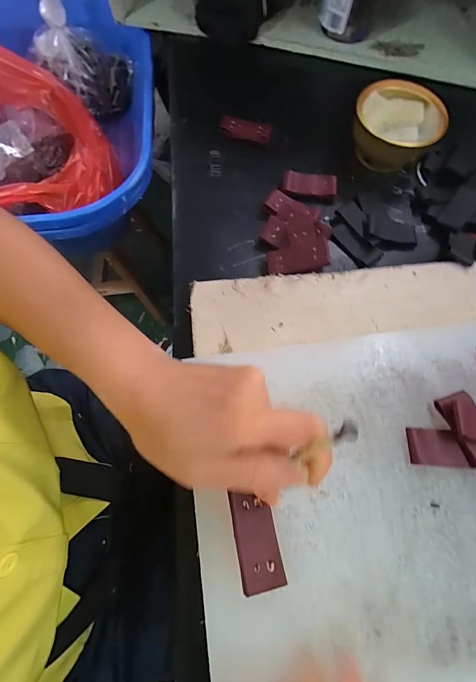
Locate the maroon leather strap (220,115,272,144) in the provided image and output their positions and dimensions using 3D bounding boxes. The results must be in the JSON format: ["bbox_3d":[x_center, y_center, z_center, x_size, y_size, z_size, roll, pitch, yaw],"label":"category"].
[{"bbox_3d":[0.010,-0.265,0.409,0.062,0.013,0.025,19,69,7],"label":"maroon leather strap"}]

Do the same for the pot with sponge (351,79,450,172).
[{"bbox_3d":[0.182,-0.249,0.384,0.095,0.050,0.097,0,68,-1],"label":"pot with sponge"}]

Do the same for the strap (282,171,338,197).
[{"bbox_3d":[0.084,-0.183,0.383,0.062,0.008,0.028,10,68,3],"label":"strap"}]

